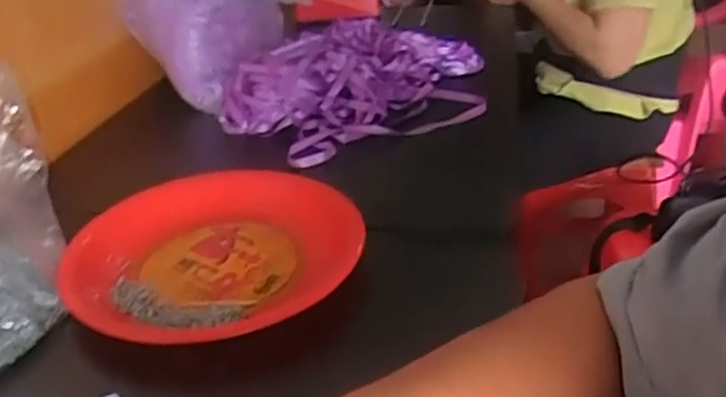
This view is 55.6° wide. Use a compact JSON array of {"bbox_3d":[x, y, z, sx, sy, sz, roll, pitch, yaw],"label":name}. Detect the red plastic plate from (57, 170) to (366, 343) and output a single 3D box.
[{"bbox_3d":[-0.117,0.045,0.553,0.225,0.048,0.225,-2,29,1],"label":"red plastic plate"}]

